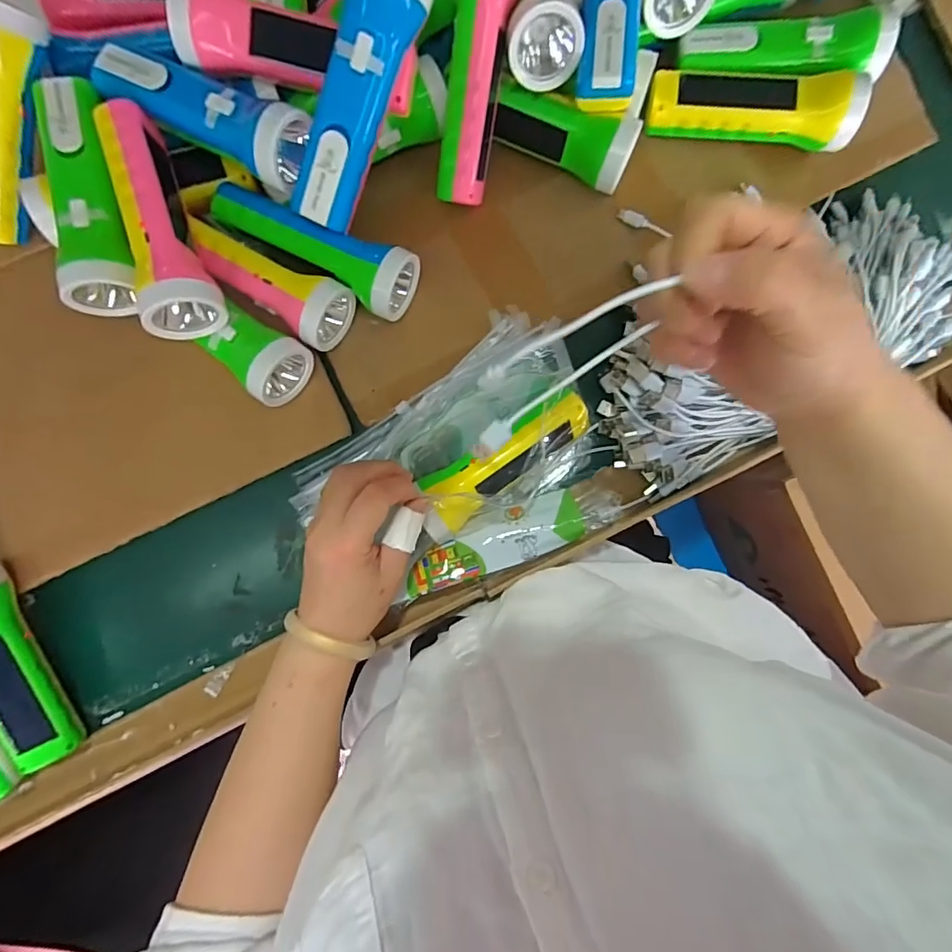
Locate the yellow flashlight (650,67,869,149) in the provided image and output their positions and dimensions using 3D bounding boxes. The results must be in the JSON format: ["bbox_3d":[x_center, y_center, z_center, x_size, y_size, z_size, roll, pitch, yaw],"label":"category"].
[{"bbox_3d":[0.225,-0.305,0.406,0.159,0.058,0.051,9,89,-3],"label":"yellow flashlight"}]

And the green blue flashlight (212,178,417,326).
[{"bbox_3d":[-0.125,-0.182,0.393,0.163,0.053,0.056,29,88,-3],"label":"green blue flashlight"}]

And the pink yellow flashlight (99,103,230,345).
[{"bbox_3d":[-0.227,-0.179,0.355,0.047,0.050,0.159,-21,91,-3],"label":"pink yellow flashlight"}]

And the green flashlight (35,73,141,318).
[{"bbox_3d":[-0.278,-0.203,0.358,0.052,0.042,0.164,-12,90,-3],"label":"green flashlight"}]

